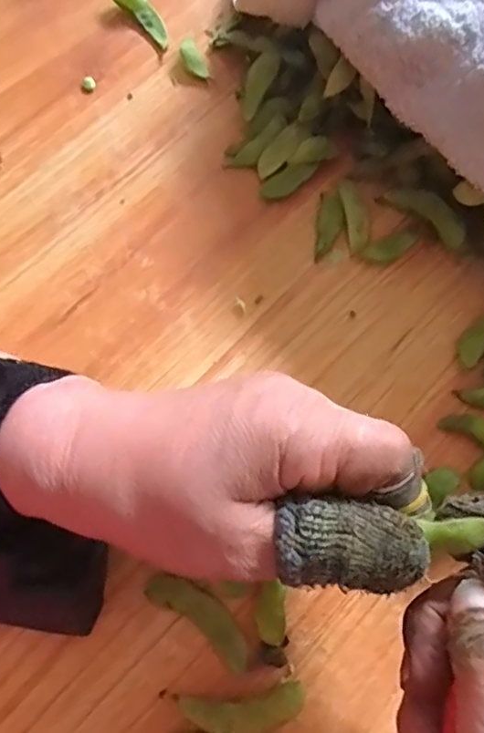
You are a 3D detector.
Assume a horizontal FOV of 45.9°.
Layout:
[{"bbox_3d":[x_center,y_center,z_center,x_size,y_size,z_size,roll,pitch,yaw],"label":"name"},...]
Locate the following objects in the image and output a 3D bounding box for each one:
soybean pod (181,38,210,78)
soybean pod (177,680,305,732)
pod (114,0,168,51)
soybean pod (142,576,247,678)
[{"bbox_3d":[-0.027,-0.171,0.317,0.012,0.004,0.029,-20,73,-6],"label":"soybean pod"},{"bbox_3d":[0.000,0.134,0.222,0.048,0.007,0.016,-5,72,-1],"label":"soybean pod"},{"bbox_3d":[-0.055,-0.200,0.323,0.013,0.012,0.046,-42,77,-12],"label":"pod"},{"bbox_3d":[-0.015,0.101,0.231,0.049,0.010,0.017,38,76,11],"label":"soybean pod"}]

